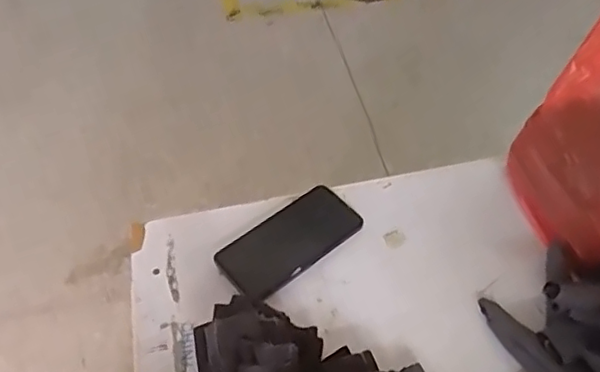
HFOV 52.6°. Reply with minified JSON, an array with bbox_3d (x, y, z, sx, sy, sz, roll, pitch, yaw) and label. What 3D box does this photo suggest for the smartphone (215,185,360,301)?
[{"bbox_3d":[-0.012,0.062,0.695,0.158,0.013,0.080,-34,57,-22],"label":"smartphone"}]

